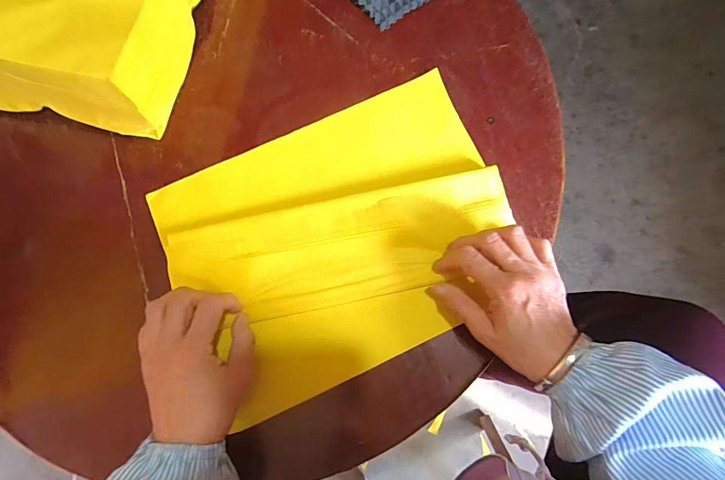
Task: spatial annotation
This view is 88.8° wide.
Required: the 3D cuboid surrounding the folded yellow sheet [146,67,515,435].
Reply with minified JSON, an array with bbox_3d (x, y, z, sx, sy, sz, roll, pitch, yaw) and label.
[{"bbox_3d":[-0.018,-0.007,0.389,0.339,0.021,0.266,-26,80,-5],"label":"folded yellow sheet"}]

